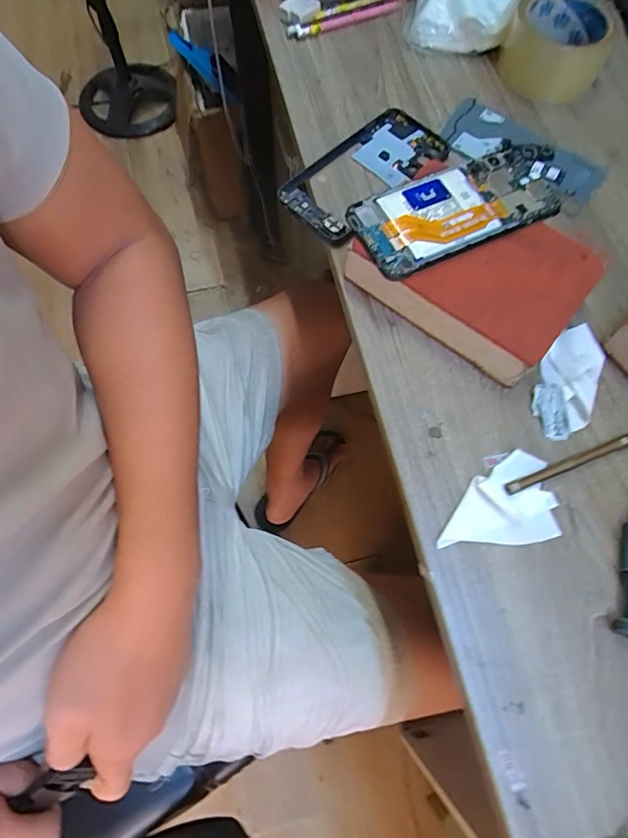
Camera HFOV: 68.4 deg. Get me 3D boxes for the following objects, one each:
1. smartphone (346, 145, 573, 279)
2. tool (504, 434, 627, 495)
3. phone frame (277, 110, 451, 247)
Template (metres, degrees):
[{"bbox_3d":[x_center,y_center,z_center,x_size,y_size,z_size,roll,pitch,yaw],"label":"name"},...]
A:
[{"bbox_3d":[0.112,-0.163,0.352,0.166,0.015,0.072,-24,72,-10],"label":"smartphone"},{"bbox_3d":[0.194,0.026,0.326,0.134,0.006,0.008,-20,71,-8],"label":"tool"},{"bbox_3d":[0.045,-0.221,0.420,0.084,0.015,0.160,38,74,13],"label":"phone frame"}]

